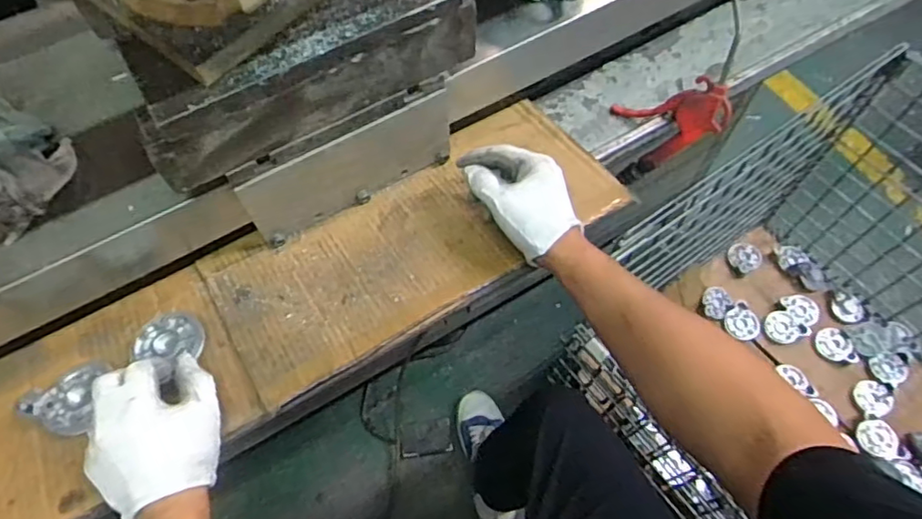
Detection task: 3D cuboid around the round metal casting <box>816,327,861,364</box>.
[{"bbox_3d":[0.796,0.185,1.283,0.065,0.024,0.079,-12,64,-5],"label":"round metal casting"}]

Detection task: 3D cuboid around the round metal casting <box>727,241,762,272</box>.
[{"bbox_3d":[0.651,-0.008,1.379,0.069,0.021,0.079,39,71,18],"label":"round metal casting"}]

